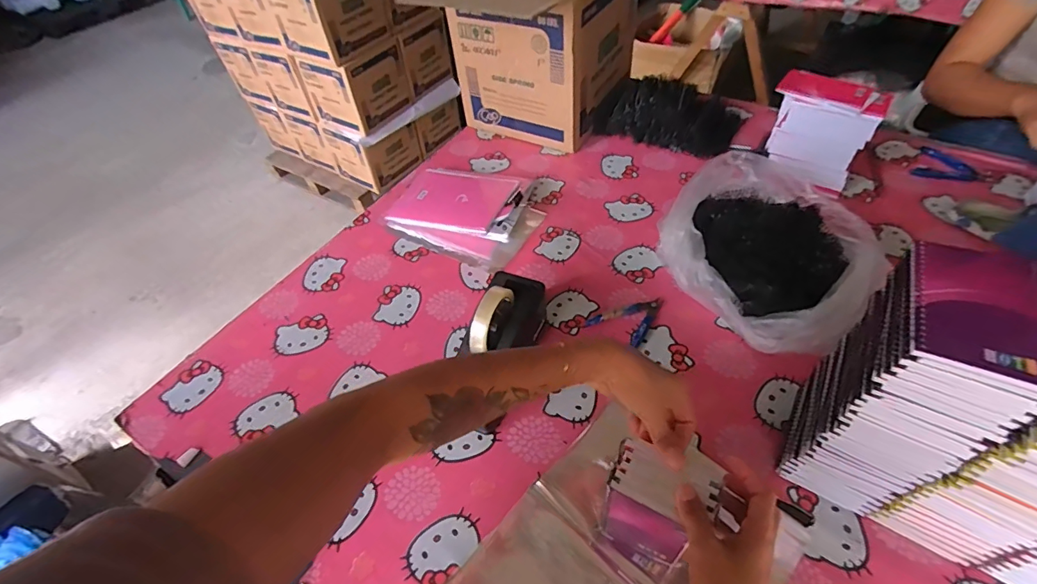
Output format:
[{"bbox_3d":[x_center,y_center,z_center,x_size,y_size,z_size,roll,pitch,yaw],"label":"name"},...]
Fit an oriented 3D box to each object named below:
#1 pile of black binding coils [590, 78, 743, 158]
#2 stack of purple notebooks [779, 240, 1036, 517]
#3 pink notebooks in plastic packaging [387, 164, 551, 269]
[{"bbox_3d":[0.317,-0.383,0.998,0.283,0.084,0.170,20,54,21],"label":"pile of black binding coils"},{"bbox_3d":[0.366,0.102,0.465,0.097,0.287,0.131,22,55,22],"label":"stack of purple notebooks"},{"bbox_3d":[-0.100,-0.166,0.887,0.282,0.039,0.217,21,54,22],"label":"pink notebooks in plastic packaging"}]

